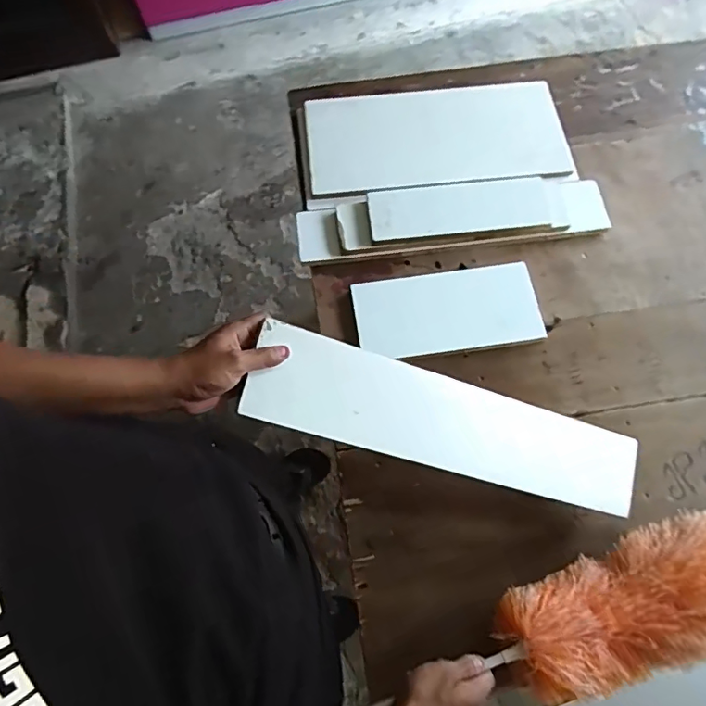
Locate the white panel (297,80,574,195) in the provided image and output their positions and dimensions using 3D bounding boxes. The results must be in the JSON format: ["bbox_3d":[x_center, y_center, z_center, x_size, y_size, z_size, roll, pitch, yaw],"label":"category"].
[{"bbox_3d":[0.151,-0.403,0.972,0.459,0.019,0.229,-6,69,0],"label":"white panel"}]

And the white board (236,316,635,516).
[{"bbox_3d":[0.137,0.092,0.640,0.532,0.009,0.109,18,74,-18],"label":"white board"}]

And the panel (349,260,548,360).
[{"bbox_3d":[0.154,-0.067,0.876,0.295,0.023,0.145,-9,69,-1],"label":"panel"}]

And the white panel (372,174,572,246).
[{"bbox_3d":[0.200,-0.248,0.910,0.336,0.019,0.108,-6,65,-2],"label":"white panel"}]

